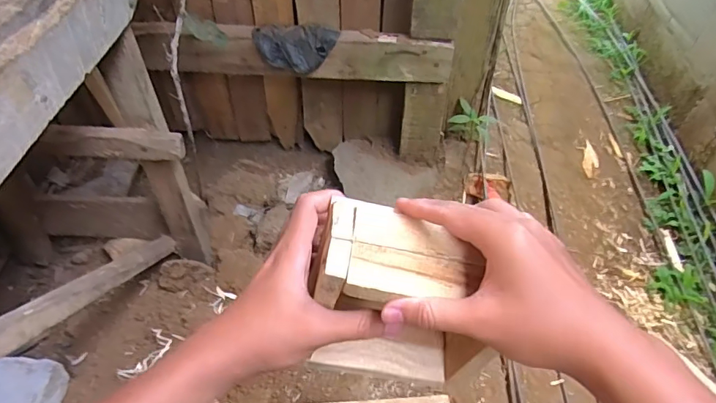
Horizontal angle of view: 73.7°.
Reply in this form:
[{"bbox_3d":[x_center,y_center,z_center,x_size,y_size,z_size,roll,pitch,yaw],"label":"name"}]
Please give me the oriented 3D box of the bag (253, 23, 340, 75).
[{"bbox_3d":[-0.129,-0.318,0.991,0.171,0.077,0.065,6,48,5],"label":"bag"}]

